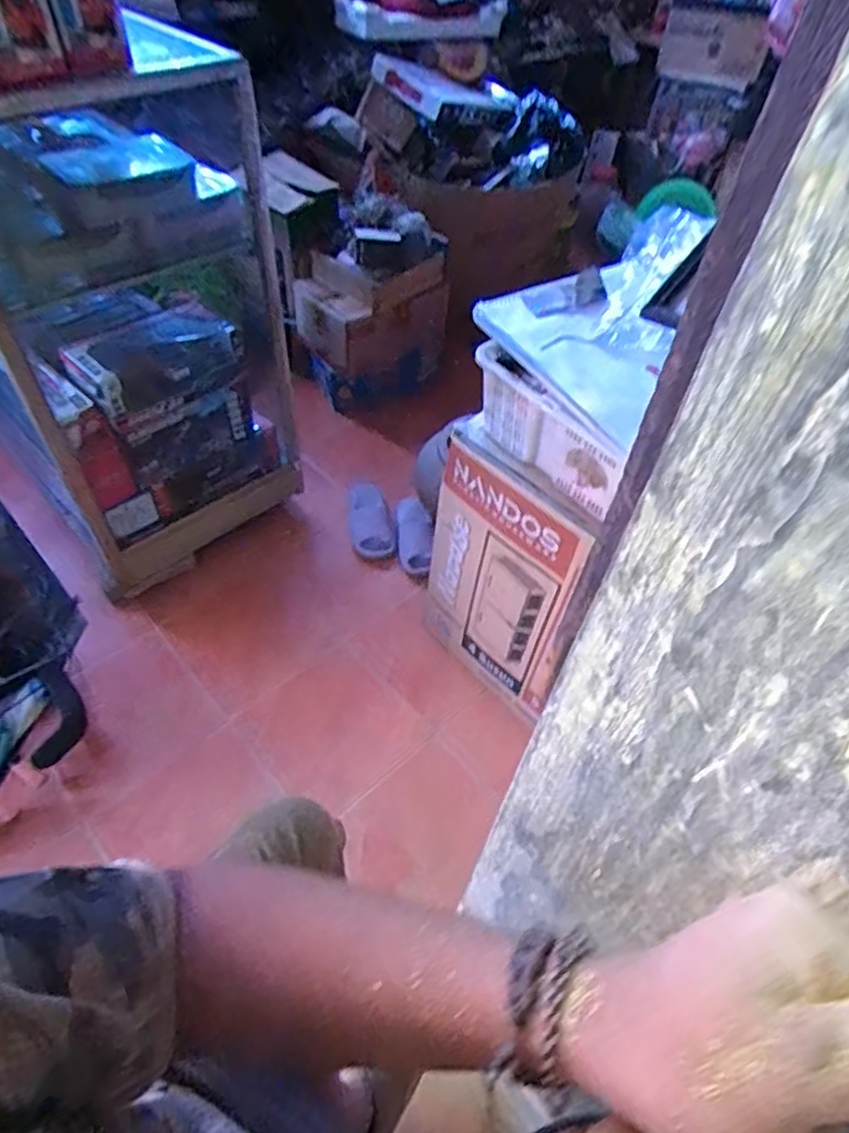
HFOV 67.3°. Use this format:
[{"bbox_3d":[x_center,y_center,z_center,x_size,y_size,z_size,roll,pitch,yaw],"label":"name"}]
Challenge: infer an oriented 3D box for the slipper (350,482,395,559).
[{"bbox_3d":[-0.139,-0.121,1.605,0.095,0.047,0.207,-10,66,-13],"label":"slipper"}]

